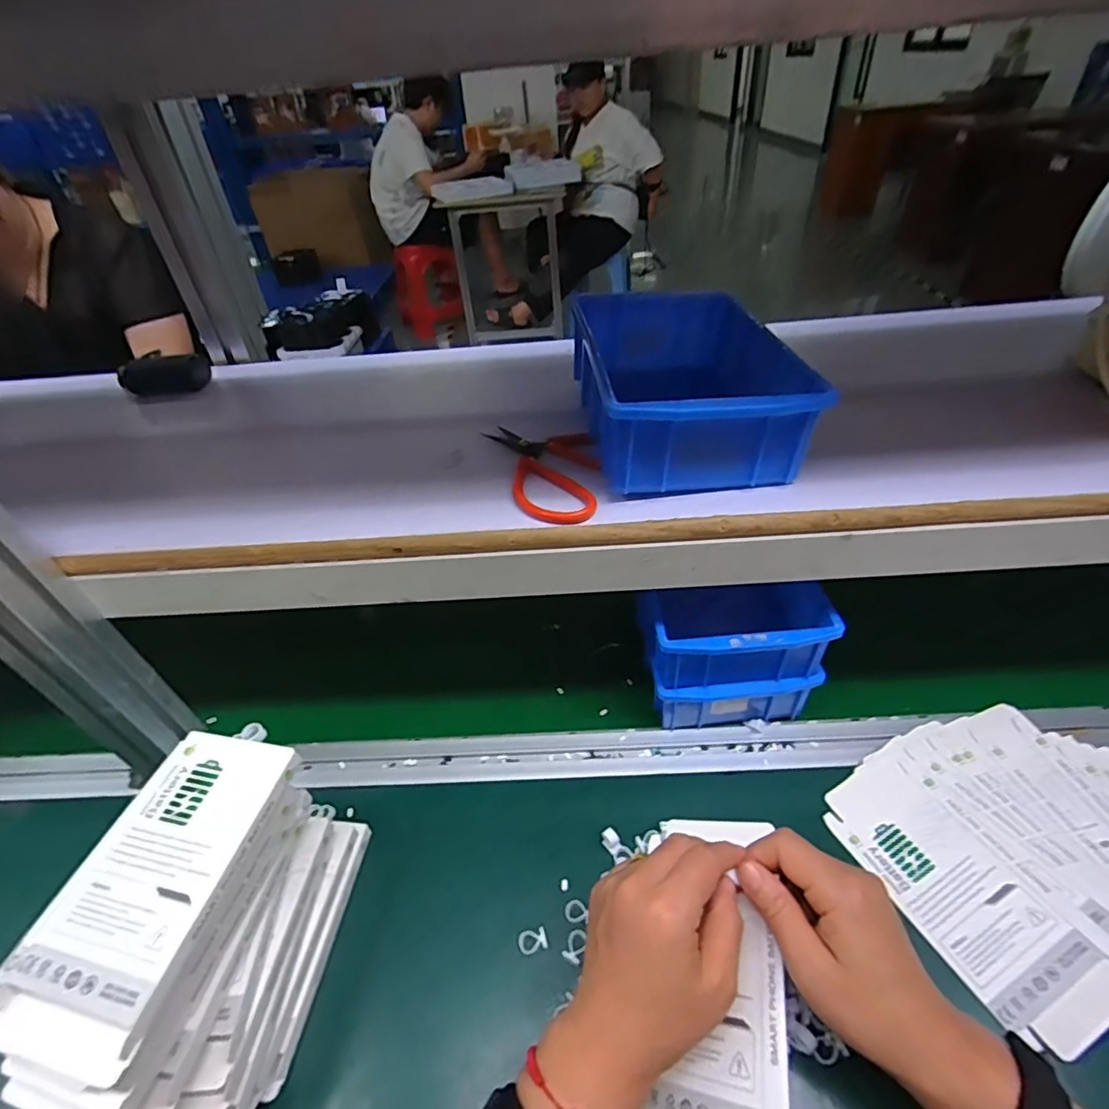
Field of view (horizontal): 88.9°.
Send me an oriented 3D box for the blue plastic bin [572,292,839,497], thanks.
[{"bbox_3d":[0.088,-0.125,0.407,0.127,0.072,0.203,-7,41,-1],"label":"blue plastic bin"}]

